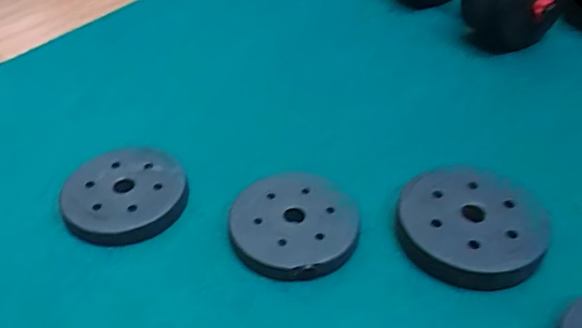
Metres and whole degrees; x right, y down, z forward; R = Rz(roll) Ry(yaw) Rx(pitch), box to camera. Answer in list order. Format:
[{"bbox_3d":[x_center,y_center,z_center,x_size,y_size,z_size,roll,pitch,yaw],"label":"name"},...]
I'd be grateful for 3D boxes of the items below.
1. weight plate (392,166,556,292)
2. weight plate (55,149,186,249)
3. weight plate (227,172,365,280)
[{"bbox_3d":[0.243,0.077,0.765,0.190,0.023,0.198,-2,42,2],"label":"weight plate"},{"bbox_3d":[-0.241,0.040,0.809,0.169,0.028,0.169,-2,42,2],"label":"weight plate"},{"bbox_3d":[0.005,0.071,0.774,0.167,0.027,0.189,-1,42,2],"label":"weight plate"}]

